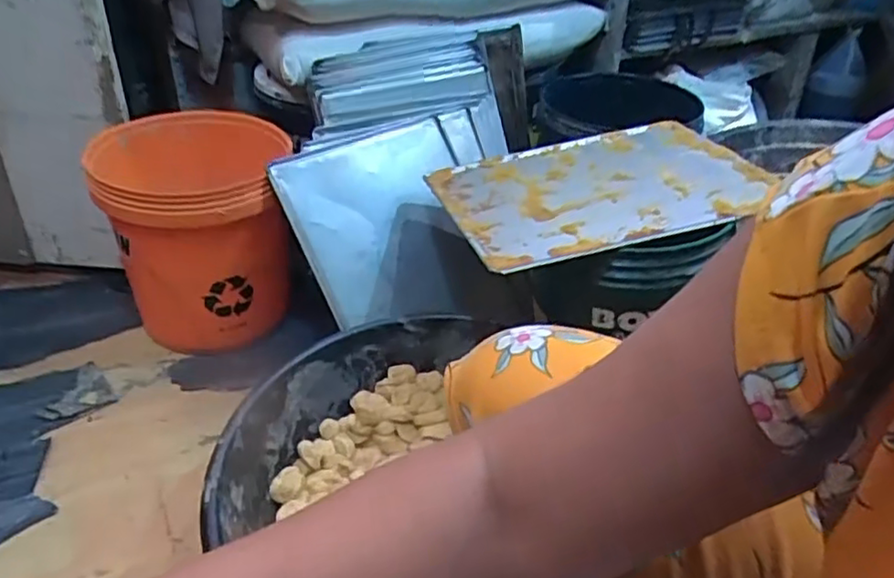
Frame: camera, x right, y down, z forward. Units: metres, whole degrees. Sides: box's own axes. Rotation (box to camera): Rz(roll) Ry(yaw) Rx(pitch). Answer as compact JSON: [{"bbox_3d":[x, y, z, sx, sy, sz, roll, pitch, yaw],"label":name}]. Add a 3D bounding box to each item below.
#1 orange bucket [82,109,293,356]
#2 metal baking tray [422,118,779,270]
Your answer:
[{"bbox_3d":[-0.417,-0.093,1.117,0.304,0.328,0.324,-10,37,-18],"label":"orange bucket"},{"bbox_3d":[0.217,-0.148,0.930,0.428,0.015,0.287,-14,37,-10],"label":"metal baking tray"}]

